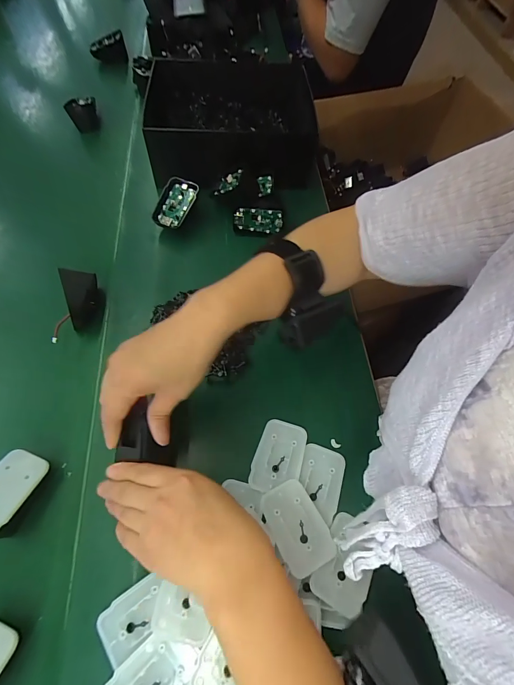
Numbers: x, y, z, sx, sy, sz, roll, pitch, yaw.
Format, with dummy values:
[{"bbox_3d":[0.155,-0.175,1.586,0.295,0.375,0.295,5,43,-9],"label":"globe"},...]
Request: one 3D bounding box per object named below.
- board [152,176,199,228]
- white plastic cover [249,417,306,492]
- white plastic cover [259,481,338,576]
[{"bbox_3d":[-0.111,-0.188,0.451,0.045,0.013,0.070,28,82,4],"label":"board"},{"bbox_3d":[0.022,0.111,0.327,0.044,0.004,0.068,16,62,7],"label":"white plastic cover"},{"bbox_3d":[0.035,0.162,0.296,0.045,0.007,0.068,-26,65,-15],"label":"white plastic cover"}]

